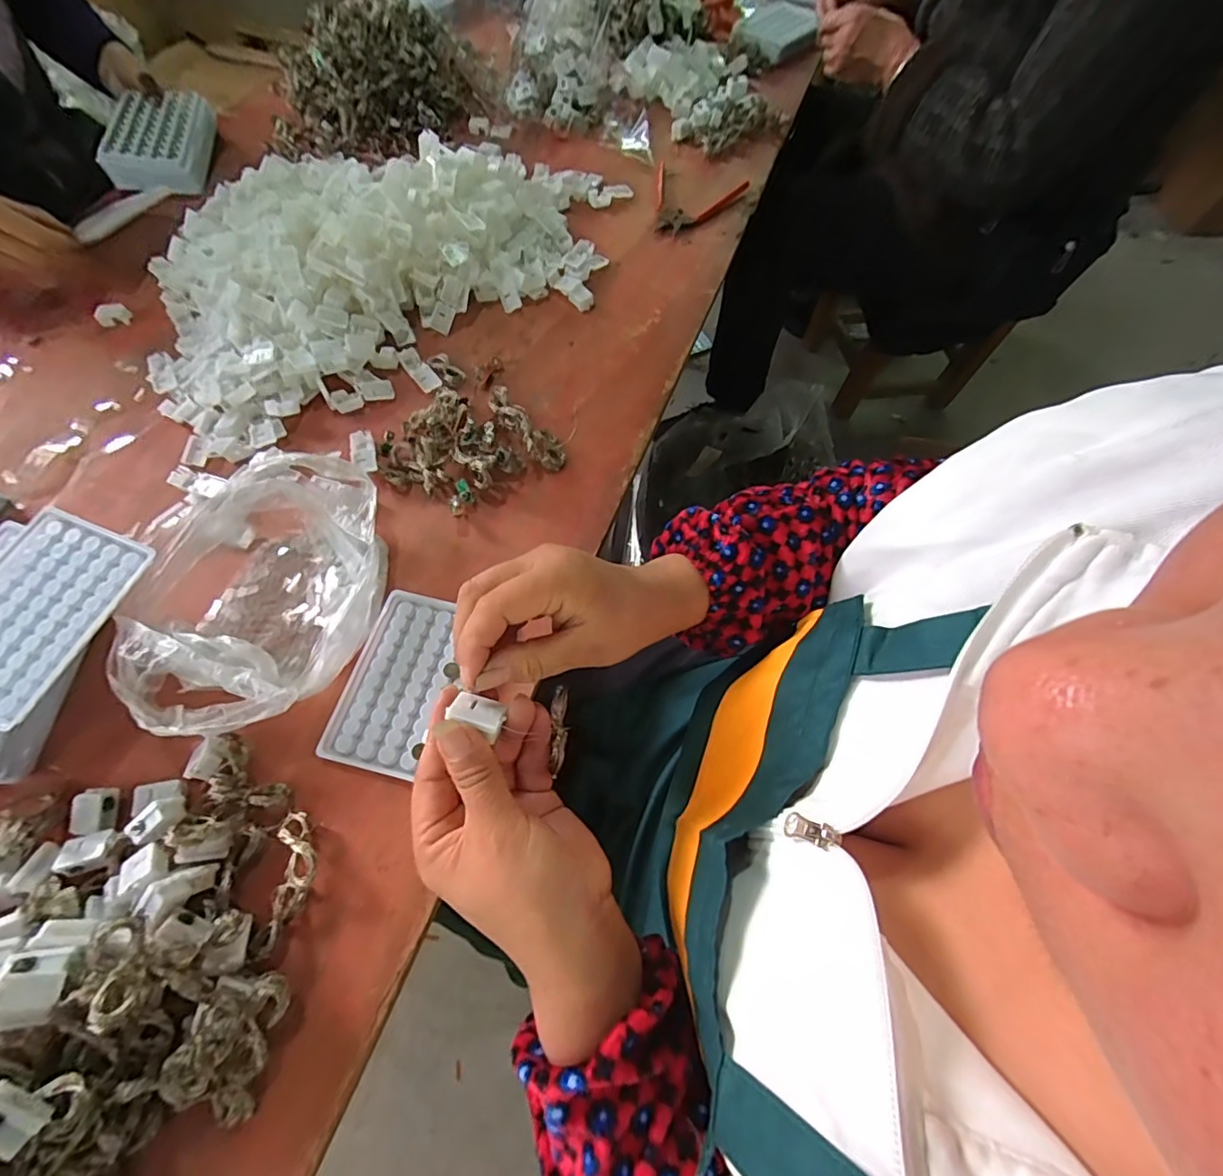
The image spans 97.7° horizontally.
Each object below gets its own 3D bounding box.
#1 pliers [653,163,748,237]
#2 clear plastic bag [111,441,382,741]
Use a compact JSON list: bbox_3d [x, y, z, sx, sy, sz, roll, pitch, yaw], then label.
[{"bbox_3d":[0.109,-0.474,0.650,0.110,0.016,0.125,9,65,1],"label":"pliers"},{"bbox_3d":[-0.258,-0.001,0.388,0.154,0.053,0.202,0,66,-1],"label":"clear plastic bag"}]

